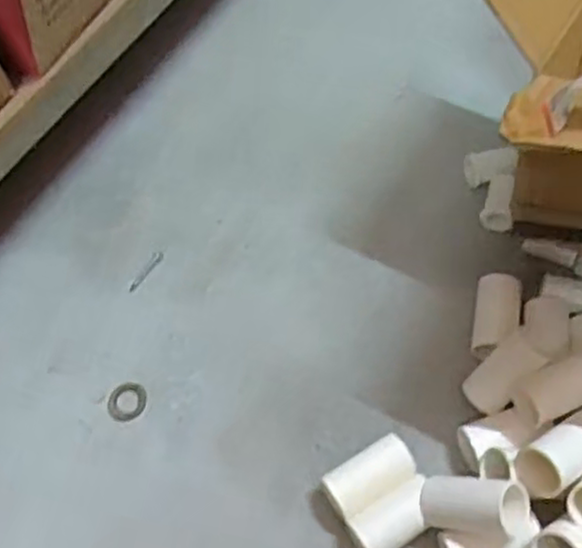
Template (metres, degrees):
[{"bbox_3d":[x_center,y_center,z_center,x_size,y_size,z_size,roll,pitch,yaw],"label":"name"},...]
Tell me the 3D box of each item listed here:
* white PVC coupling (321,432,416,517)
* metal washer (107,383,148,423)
[{"bbox_3d":[0.048,0.125,0.446,0.054,0.031,0.029,-28,64,-11],"label":"white PVC coupling"},{"bbox_3d":[-0.111,0.087,0.492,0.024,0.004,0.028,27,66,16],"label":"metal washer"}]

